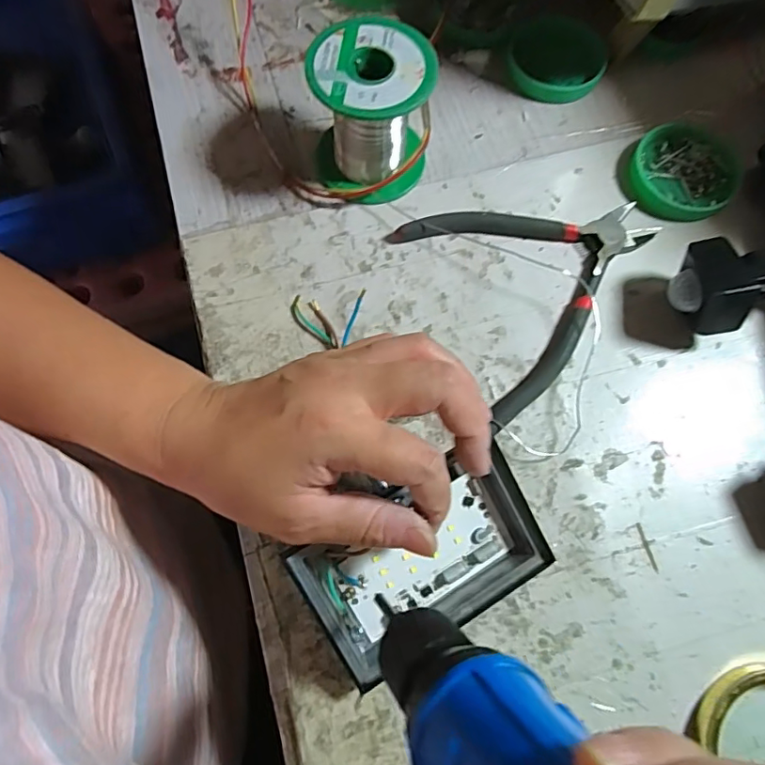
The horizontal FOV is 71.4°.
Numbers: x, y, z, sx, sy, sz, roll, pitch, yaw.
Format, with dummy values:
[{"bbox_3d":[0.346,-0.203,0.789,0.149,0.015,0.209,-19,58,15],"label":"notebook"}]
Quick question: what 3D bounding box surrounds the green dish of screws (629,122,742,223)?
[{"bbox_3d":[0.192,-0.134,0.339,0.064,0.012,0.070,0,73,-1],"label":"green dish of screws"}]

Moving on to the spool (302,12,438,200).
[{"bbox_3d":[-0.006,-0.155,0.310,0.068,0.070,0.069,-1,73,-2],"label":"spool"}]

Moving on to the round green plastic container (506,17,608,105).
[{"bbox_3d":[0.120,-0.222,0.361,0.062,0.013,0.070,32,75,8],"label":"round green plastic container"}]

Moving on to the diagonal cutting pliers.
[{"bbox_3d":[0.098,-0.063,0.315,0.147,0.011,0.129,-25,76,-9],"label":"diagonal cutting pliers"}]

